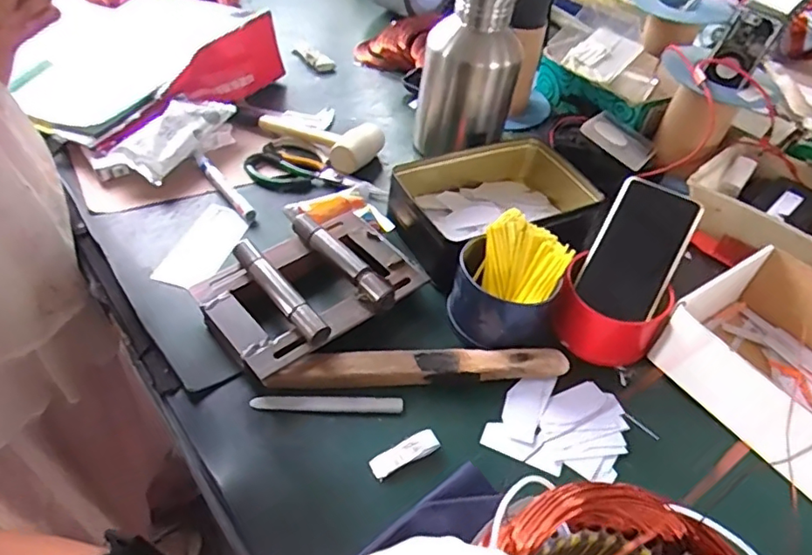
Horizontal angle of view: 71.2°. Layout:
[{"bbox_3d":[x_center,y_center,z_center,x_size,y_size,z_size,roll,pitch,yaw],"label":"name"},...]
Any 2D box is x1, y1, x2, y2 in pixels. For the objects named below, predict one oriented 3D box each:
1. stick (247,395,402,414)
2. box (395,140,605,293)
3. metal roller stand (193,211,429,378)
[{"bbox_3d":[-0.069,0.111,0.500,0.131,0.004,0.014,1,46,-4],"label":"stick"},{"bbox_3d":[0.106,-0.086,0.672,0.251,0.066,0.156,-22,52,-24],"label":"box"},{"bbox_3d":[-0.092,0.004,0.561,0.199,0.043,0.138,-29,55,-28],"label":"metal roller stand"}]

